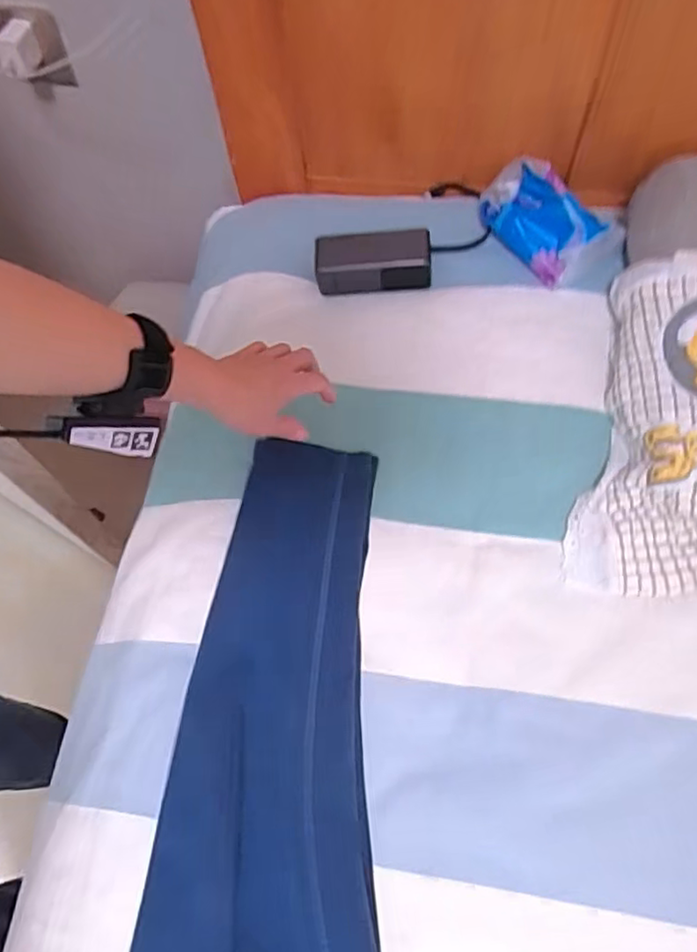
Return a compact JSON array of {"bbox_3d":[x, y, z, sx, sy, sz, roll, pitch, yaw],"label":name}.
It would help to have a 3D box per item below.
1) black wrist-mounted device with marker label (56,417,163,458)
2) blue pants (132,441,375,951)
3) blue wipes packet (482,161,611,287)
[{"bbox_3d":[-0.167,-0.028,0.439,0.066,0.024,0.014,5,52,-43],"label":"black wrist-mounted device with marker label"},{"bbox_3d":[-0.068,0.336,0.444,0.180,0.054,0.823,3,59,5],"label":"blue pants"},{"bbox_3d":[0.212,-0.289,0.688,0.083,0.070,0.149,-28,64,-11],"label":"blue wipes packet"}]

